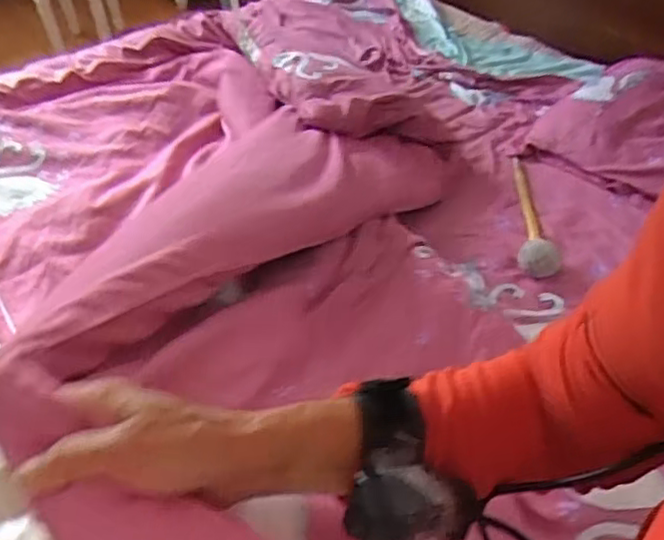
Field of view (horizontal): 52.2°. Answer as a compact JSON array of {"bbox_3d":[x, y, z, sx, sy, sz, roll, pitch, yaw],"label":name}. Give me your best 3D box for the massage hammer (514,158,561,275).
[{"bbox_3d":[0.404,-0.142,1.437,0.081,0.049,0.448,-1,35,6],"label":"massage hammer"}]

